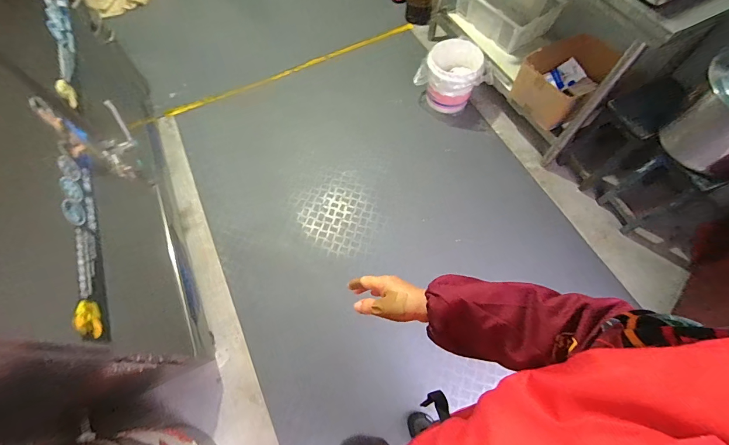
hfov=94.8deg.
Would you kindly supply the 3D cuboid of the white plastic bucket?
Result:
[{"bbox_3d":[0.434,-0.720,1.688,0.257,0.261,0.281,0,65,1],"label":"white plastic bucket"}]

